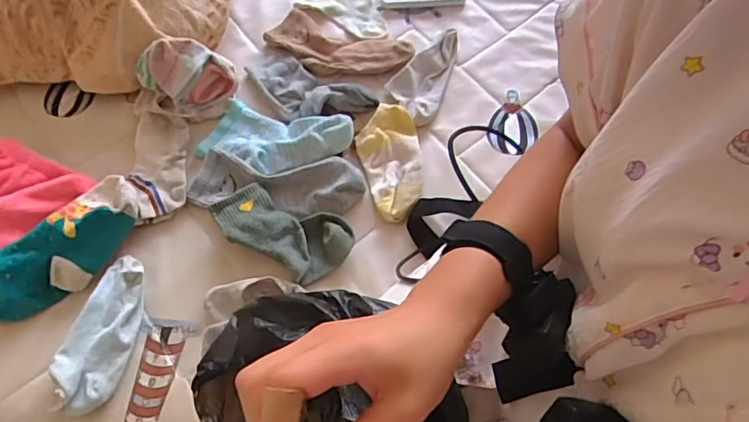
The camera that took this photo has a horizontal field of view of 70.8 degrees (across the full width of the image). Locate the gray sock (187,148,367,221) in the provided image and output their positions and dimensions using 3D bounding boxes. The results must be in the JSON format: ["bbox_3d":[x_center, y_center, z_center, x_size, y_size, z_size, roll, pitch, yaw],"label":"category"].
[{"bbox_3d":[-0.121,-0.035,0.648,0.209,0.020,0.072,6,64,1],"label":"gray sock"}]

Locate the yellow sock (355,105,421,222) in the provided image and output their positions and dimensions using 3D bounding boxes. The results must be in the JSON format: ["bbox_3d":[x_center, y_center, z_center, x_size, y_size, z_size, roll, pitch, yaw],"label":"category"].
[{"bbox_3d":[0.021,-0.065,0.676,0.076,0.024,0.156,-4,64,-4],"label":"yellow sock"}]

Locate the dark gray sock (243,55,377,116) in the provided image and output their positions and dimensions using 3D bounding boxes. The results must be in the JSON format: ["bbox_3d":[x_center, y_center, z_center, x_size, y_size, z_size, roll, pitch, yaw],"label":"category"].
[{"bbox_3d":[-0.093,-0.167,0.718,0.176,0.026,0.078,27,66,11],"label":"dark gray sock"}]

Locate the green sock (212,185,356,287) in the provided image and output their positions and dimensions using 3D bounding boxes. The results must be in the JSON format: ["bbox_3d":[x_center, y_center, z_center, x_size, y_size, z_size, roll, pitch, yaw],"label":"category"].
[{"bbox_3d":[-0.108,0.018,0.624,0.159,0.017,0.087,28,67,11],"label":"green sock"}]

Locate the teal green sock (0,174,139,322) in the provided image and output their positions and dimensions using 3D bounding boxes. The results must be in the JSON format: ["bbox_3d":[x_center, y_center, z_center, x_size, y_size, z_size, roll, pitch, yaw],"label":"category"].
[{"bbox_3d":[-0.355,0.047,0.603,0.081,0.057,0.203,42,70,17],"label":"teal green sock"}]

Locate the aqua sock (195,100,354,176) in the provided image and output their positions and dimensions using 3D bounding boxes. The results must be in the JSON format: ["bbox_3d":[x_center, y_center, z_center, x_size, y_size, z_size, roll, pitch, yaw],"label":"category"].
[{"bbox_3d":[-0.126,-0.092,0.673,0.182,0.035,0.091,14,65,5],"label":"aqua sock"}]

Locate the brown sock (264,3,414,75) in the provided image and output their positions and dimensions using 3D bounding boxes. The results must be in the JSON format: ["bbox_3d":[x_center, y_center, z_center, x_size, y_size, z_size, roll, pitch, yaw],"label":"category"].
[{"bbox_3d":[-0.050,-0.240,0.755,0.201,0.021,0.097,20,65,8],"label":"brown sock"}]

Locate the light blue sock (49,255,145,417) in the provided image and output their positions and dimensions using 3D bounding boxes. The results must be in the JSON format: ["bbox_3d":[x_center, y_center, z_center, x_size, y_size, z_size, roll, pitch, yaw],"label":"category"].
[{"bbox_3d":[-0.292,0.131,0.572,0.065,0.035,0.162,13,64,4],"label":"light blue sock"}]

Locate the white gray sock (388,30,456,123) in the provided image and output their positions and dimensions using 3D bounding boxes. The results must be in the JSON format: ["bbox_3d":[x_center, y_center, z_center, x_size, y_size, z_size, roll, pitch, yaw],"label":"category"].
[{"bbox_3d":[0.071,-0.198,0.745,0.074,0.019,0.163,22,65,9],"label":"white gray sock"}]

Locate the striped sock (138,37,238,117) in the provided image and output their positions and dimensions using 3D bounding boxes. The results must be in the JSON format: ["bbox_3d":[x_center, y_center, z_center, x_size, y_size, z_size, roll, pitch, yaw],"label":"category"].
[{"bbox_3d":[-0.243,-0.172,0.681,0.115,0.082,0.065,-11,65,-7],"label":"striped sock"}]

